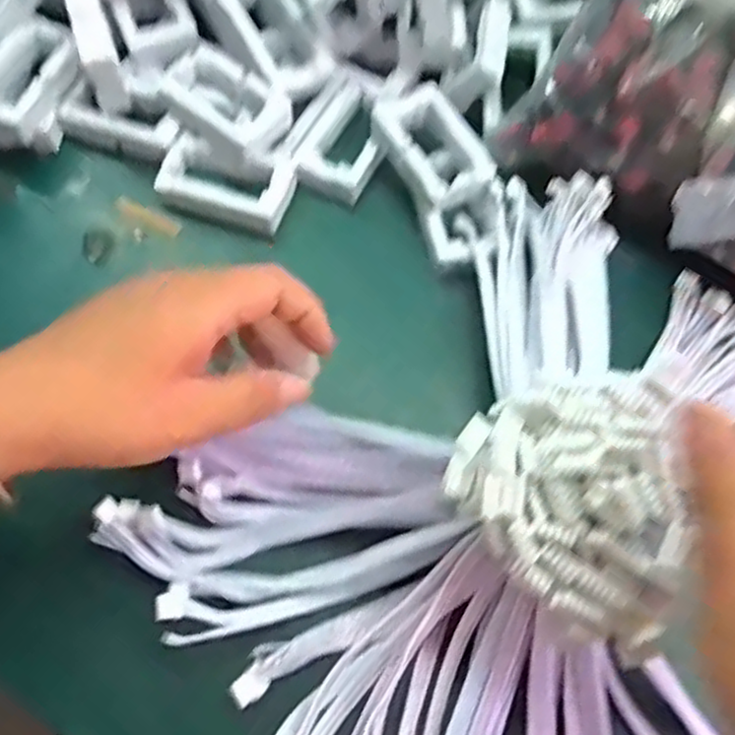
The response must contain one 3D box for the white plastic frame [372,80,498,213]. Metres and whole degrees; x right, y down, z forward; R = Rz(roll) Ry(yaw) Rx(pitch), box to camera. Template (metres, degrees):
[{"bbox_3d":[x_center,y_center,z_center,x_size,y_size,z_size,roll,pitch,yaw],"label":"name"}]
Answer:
[{"bbox_3d":[0.035,-0.121,0.388,0.047,0.014,0.068,-26,67,-13],"label":"white plastic frame"}]

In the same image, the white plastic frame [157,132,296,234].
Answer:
[{"bbox_3d":[-0.076,-0.100,0.393,0.068,0.014,0.039,14,64,6],"label":"white plastic frame"}]

